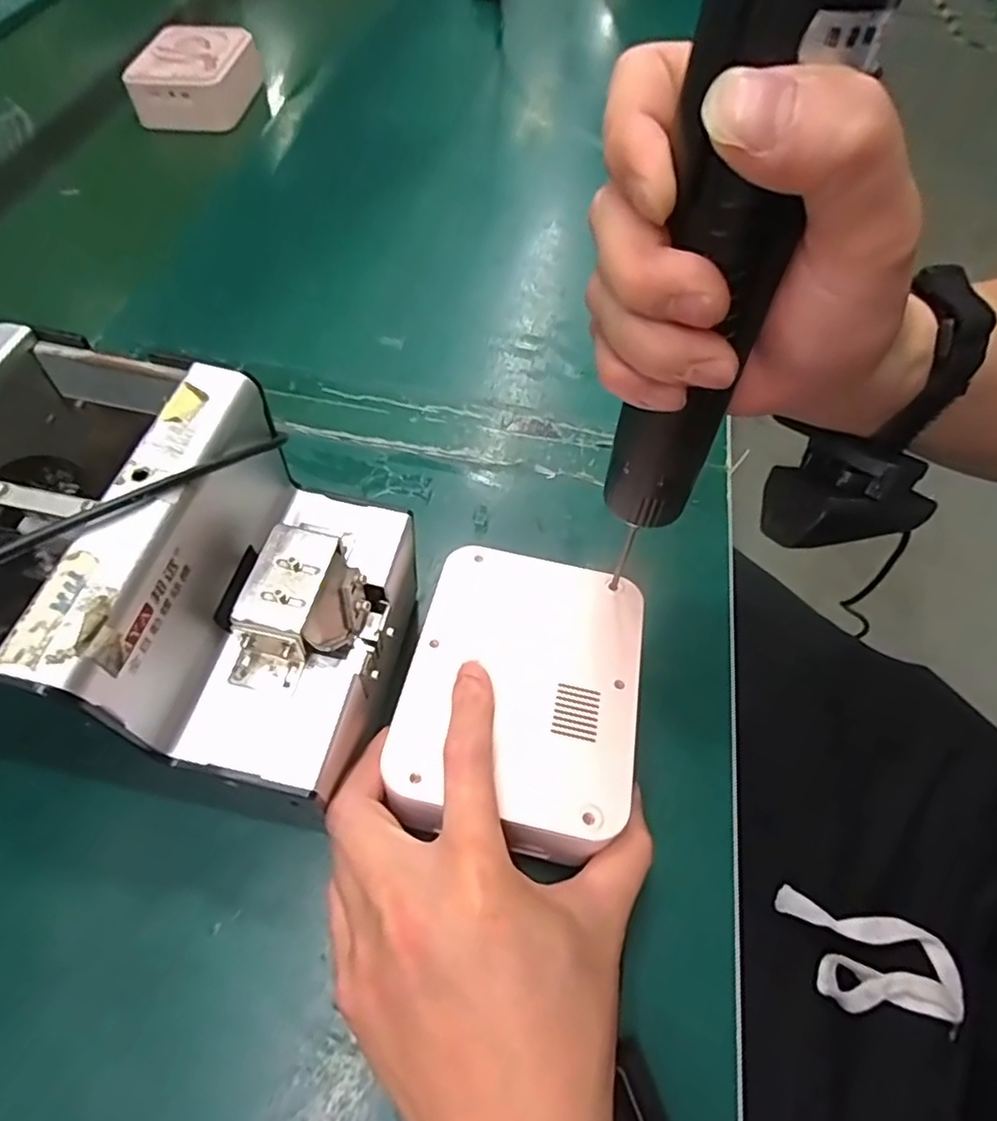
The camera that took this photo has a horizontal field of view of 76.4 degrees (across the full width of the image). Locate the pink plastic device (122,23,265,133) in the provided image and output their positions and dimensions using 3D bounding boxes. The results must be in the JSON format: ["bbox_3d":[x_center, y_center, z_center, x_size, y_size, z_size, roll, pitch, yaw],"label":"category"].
[{"bbox_3d":[-0.299,-0.490,0.642,0.110,0.052,0.112,3,58,2],"label":"pink plastic device"}]

